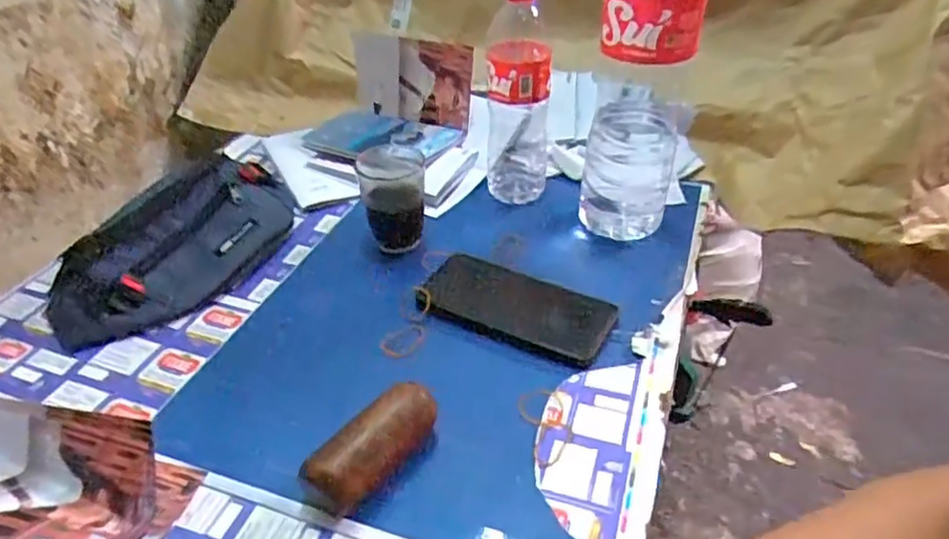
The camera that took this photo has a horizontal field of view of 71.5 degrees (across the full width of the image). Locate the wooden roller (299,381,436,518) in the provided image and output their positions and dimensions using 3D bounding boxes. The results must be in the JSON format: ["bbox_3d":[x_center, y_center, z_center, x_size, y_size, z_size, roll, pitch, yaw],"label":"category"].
[{"bbox_3d":[-0.066,0.120,0.444,0.039,0.039,0.103,29,47,34],"label":"wooden roller"}]

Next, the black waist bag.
[{"bbox_3d":[-0.267,-0.031,0.621,0.103,0.069,0.261,15,40,20],"label":"black waist bag"}]

